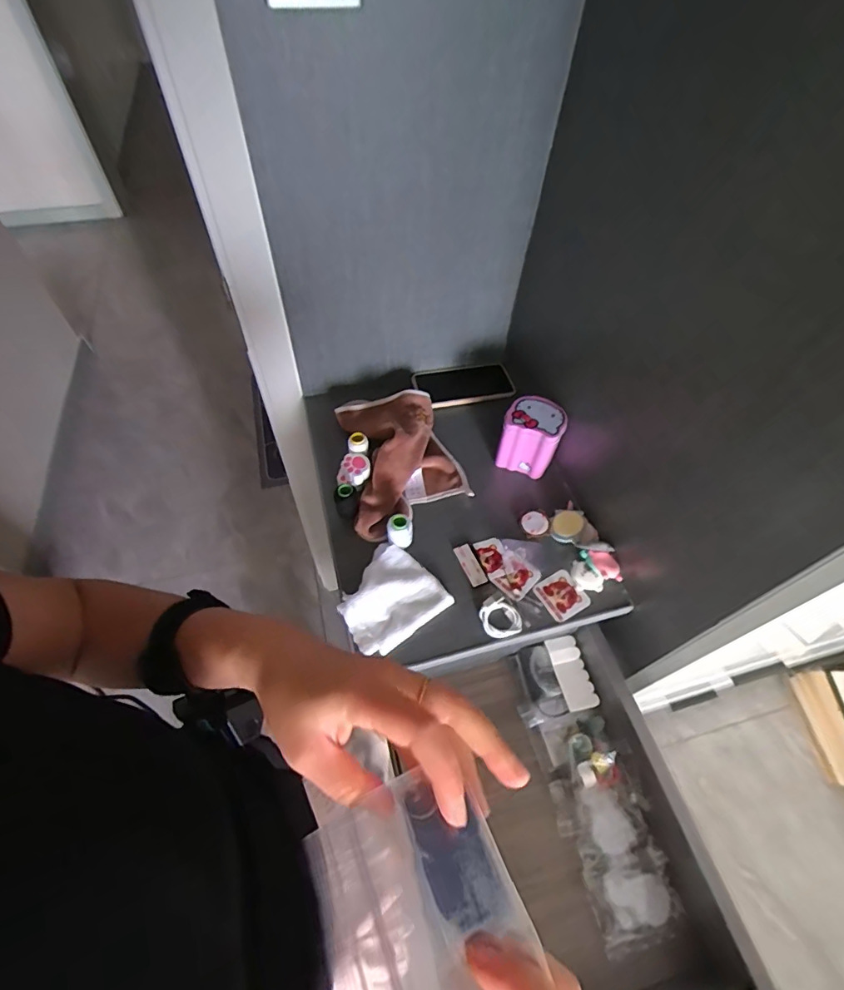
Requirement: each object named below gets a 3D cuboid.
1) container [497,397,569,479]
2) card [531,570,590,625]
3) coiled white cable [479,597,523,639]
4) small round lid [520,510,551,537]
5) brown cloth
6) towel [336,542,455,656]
[{"bbox_3d":[0.162,-0.089,0.704,0.086,0.089,0.076,18,57,10],"label":"container"},{"bbox_3d":[0.182,0.130,0.608,0.057,0.009,0.056,-26,64,-15],"label":"card"},{"bbox_3d":[0.097,0.155,0.581,0.046,0.006,0.045,-24,71,-6],"label":"coiled white cable"},{"bbox_3d":[0.160,0.040,0.659,0.040,0.011,0.039,1,56,-2],"label":"small round lid"},{"bbox_3d":[-0.038,-0.070,0.705,0.173,0.065,0.253,-15,58,-12],"label":"brown cloth"},{"bbox_3d":[-0.043,0.122,0.576,0.123,0.029,0.109,-33,63,-22],"label":"towel"}]

